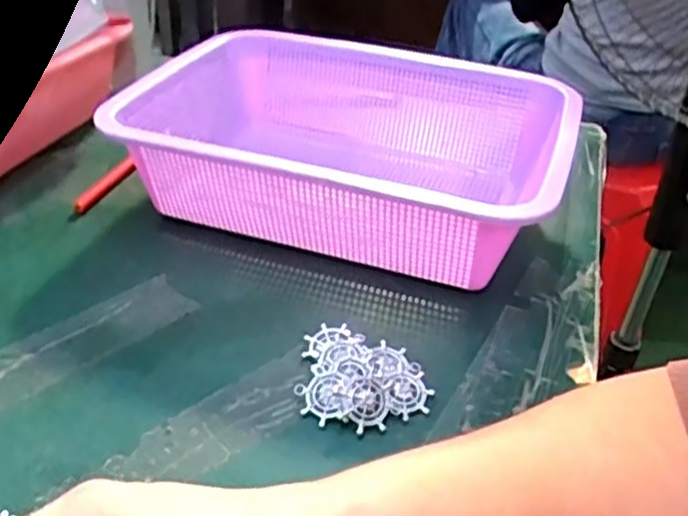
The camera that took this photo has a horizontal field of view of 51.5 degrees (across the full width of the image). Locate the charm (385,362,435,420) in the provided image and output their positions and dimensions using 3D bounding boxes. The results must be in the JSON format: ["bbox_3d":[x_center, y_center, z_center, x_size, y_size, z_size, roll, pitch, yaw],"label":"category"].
[{"bbox_3d":[0.033,0.069,0.380,0.028,0.004,0.031,-4,48,-26],"label":"charm"}]

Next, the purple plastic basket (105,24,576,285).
[{"bbox_3d":[0.006,-0.076,0.518,0.289,0.088,0.213,13,37,15],"label":"purple plastic basket"}]

